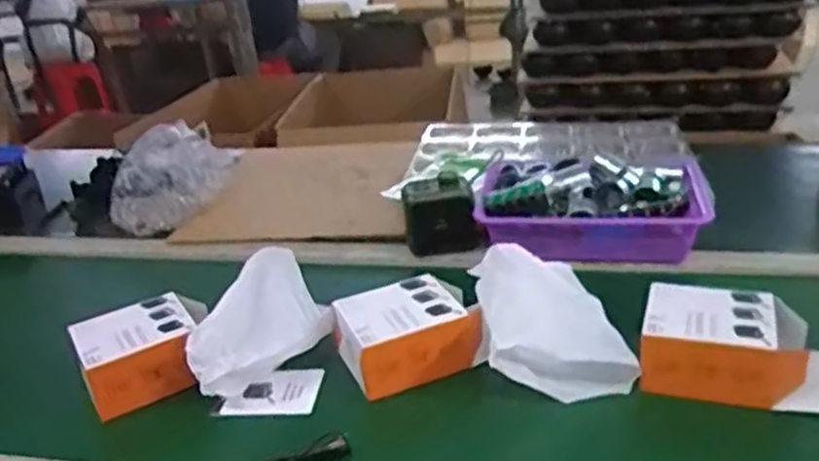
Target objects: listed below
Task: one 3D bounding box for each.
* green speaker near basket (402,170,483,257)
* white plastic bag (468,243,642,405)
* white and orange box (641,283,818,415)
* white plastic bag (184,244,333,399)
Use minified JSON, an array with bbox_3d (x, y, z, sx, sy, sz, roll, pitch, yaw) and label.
[{"bbox_3d":[0.041,-0.022,0.967,0.094,0.101,0.027,-5,25,-3],"label":"green speaker near basket"},{"bbox_3d":[0.138,0.088,0.753,0.129,0.079,0.169,-4,25,0],"label":"white plastic bag"},{"bbox_3d":[0.309,0.105,0.680,0.175,0.056,0.101,9,28,26],"label":"white and orange box"},{"bbox_3d":[-0.147,0.095,0.774,0.093,0.080,0.179,4,26,17],"label":"white plastic bag"}]

